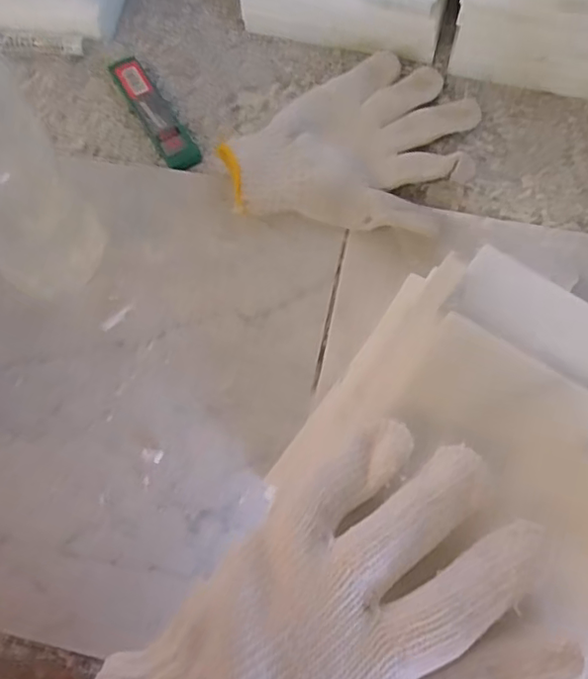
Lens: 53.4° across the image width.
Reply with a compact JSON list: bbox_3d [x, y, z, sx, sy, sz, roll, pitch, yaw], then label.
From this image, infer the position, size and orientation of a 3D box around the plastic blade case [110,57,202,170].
[{"bbox_3d":[-0.105,-0.171,0.441,0.026,0.015,0.107,-30,69,-7],"label":"plastic blade case"}]

